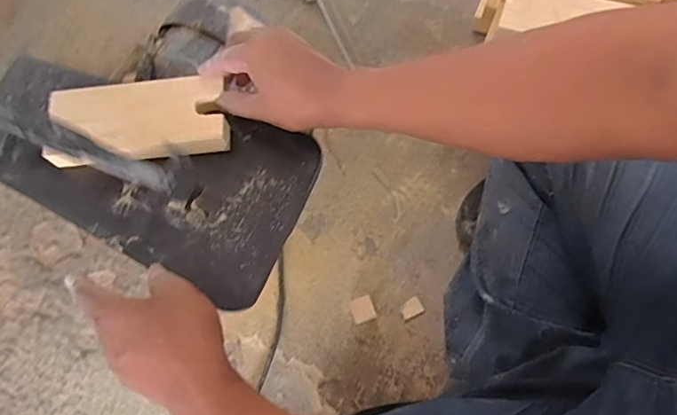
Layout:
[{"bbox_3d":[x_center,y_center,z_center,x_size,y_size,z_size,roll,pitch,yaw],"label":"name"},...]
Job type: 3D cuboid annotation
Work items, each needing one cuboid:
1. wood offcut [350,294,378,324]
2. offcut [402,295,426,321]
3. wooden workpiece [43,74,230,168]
[{"bbox_3d":[0.029,0.121,0.621,0.026,0.004,0.029,-19,69,-3],"label":"wood offcut"},{"bbox_3d":[0.089,0.122,0.628,0.027,0.004,0.021,-29,70,-8],"label":"offcut"},{"bbox_3d":[-0.196,-0.084,0.510,0.175,0.023,0.089,-3,68,2],"label":"wooden workpiece"}]

